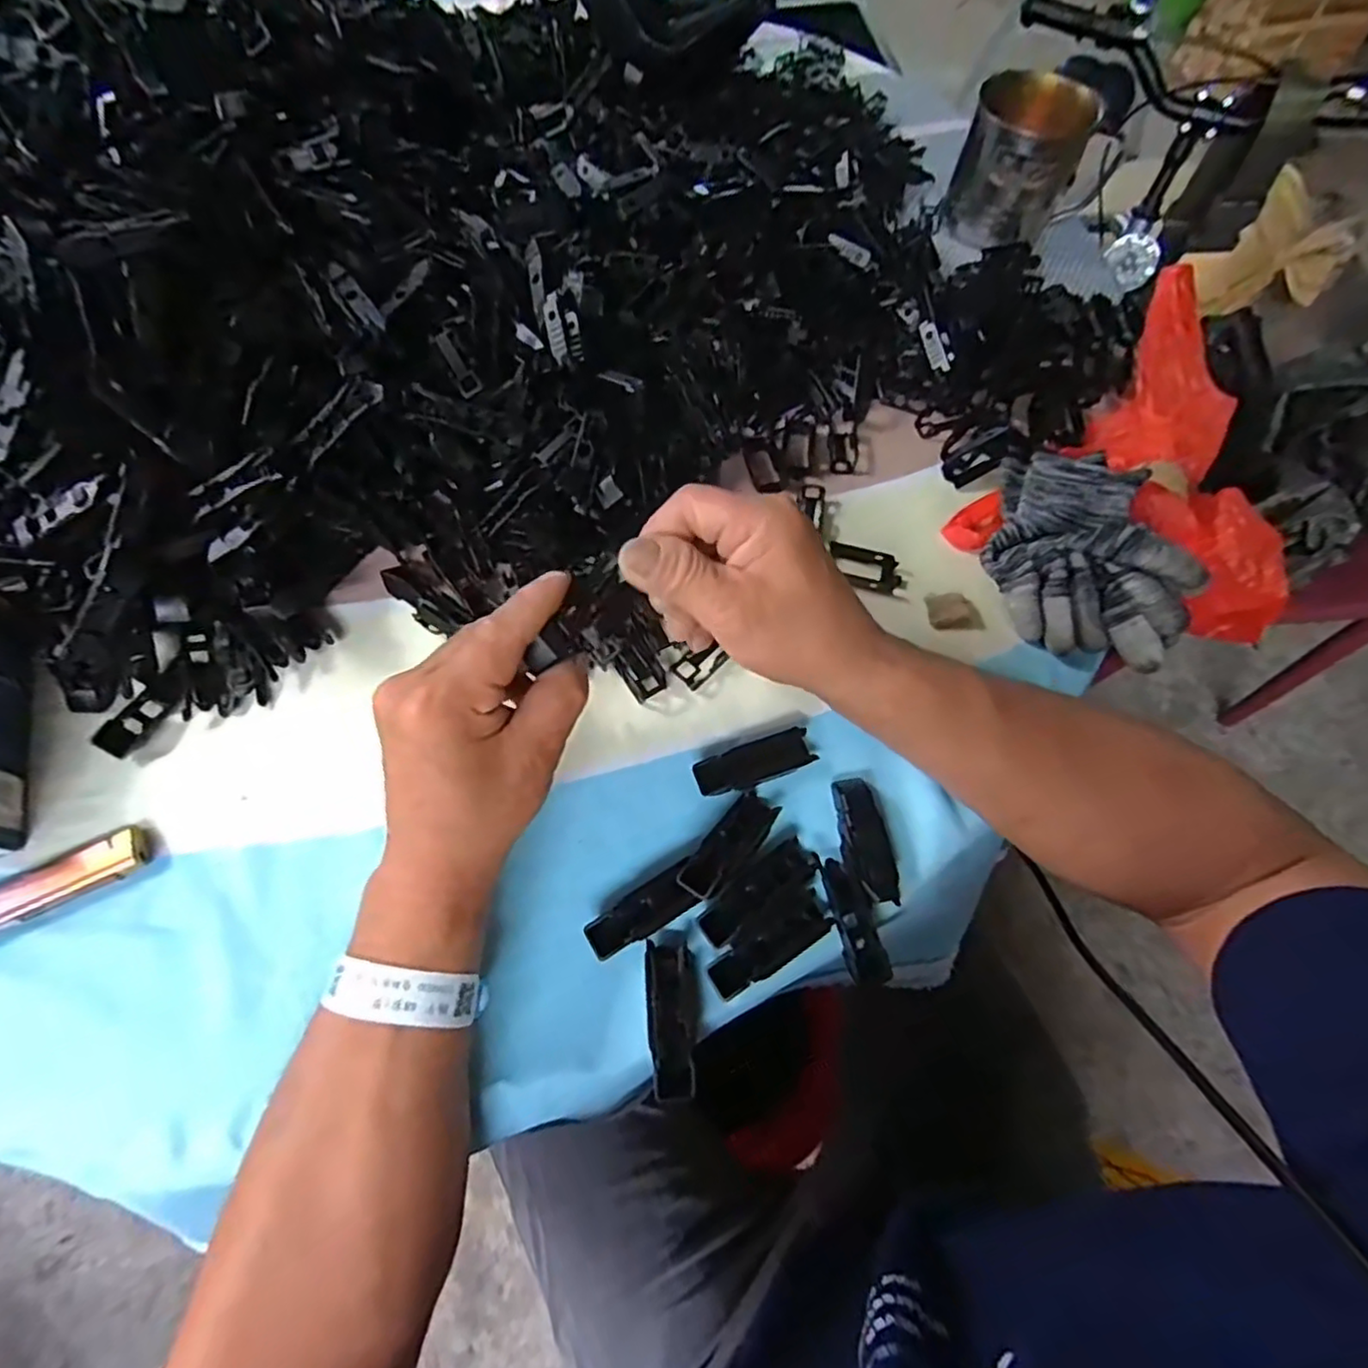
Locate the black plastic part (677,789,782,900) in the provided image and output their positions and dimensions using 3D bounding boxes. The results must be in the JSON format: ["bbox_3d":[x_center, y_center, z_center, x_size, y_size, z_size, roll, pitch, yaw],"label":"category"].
[{"bbox_3d":[0.024,0.081,0.344,0.023,0.008,0.068,39,52,13],"label":"black plastic part"}]

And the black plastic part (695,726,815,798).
[{"bbox_3d":[0.038,0.044,0.370,0.066,0.011,0.022,-18,67,-10],"label":"black plastic part"}]

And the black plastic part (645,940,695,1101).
[{"bbox_3d":[-0.006,0.156,0.315,0.022,0.009,0.064,-1,65,-3],"label":"black plastic part"}]

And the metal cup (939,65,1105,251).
[{"bbox_3d":[0.269,-0.422,0.548,0.085,0.089,0.085,1,65,-2],"label":"metal cup"}]

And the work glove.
[{"bbox_3d":[0.239,-0.080,0.396,0.100,0.061,0.117,19,66,7],"label":"work glove"}]

